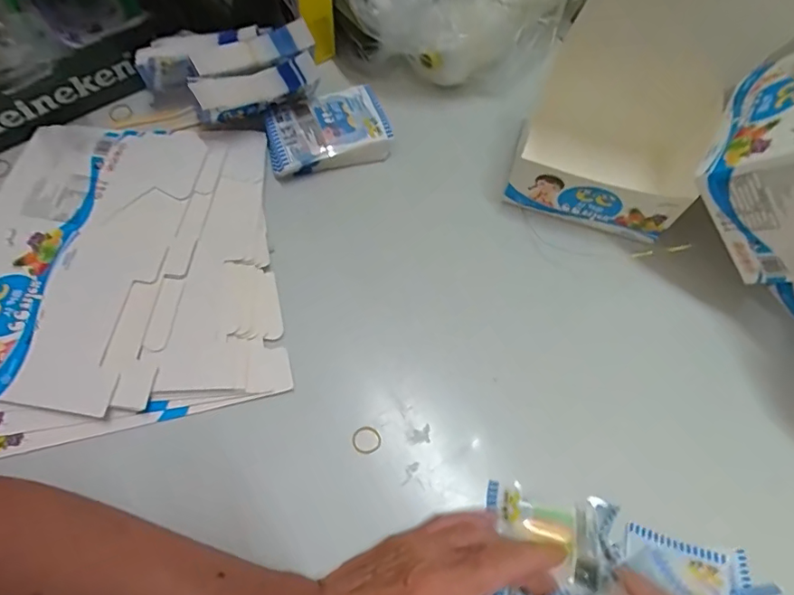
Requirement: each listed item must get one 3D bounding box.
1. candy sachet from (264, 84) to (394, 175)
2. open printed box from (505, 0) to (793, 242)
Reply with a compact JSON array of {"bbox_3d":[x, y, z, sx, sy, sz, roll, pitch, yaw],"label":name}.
[{"bbox_3d":[-0.061,-0.149,0.451,0.109,0.018,0.061,-25,70,-13],"label":"candy sachet"},{"bbox_3d":[0.188,-0.152,0.416,0.146,0.135,0.166,26,68,8],"label":"open printed box"}]

